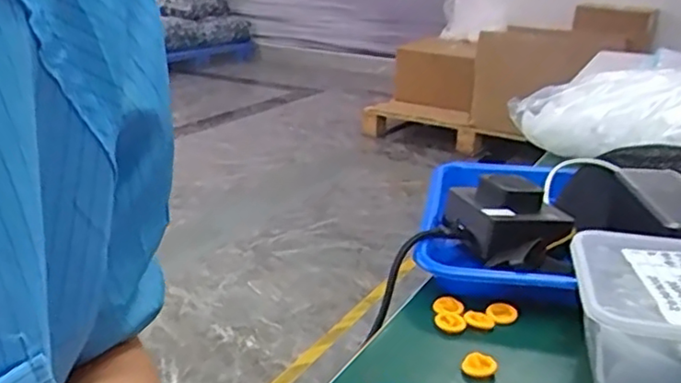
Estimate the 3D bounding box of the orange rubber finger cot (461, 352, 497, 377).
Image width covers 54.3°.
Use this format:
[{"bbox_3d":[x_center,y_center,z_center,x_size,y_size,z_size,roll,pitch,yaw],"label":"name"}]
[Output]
[{"bbox_3d":[0.081,0.102,0.389,0.019,0.009,0.012,8,22,17],"label":"orange rubber finger cot"}]

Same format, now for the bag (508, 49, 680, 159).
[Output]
[{"bbox_3d":[0.376,-0.077,0.732,0.330,0.105,0.149,16,25,34],"label":"bag"}]

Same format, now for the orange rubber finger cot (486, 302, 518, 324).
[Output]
[{"bbox_3d":[0.108,0.080,0.444,0.019,0.006,0.016,6,22,5],"label":"orange rubber finger cot"}]

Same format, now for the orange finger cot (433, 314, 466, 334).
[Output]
[{"bbox_3d":[0.071,0.086,0.434,0.020,0.006,0.015,9,22,11],"label":"orange finger cot"}]

